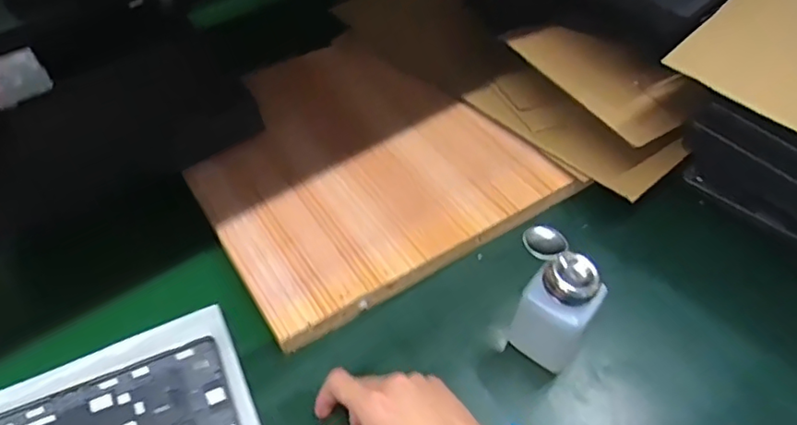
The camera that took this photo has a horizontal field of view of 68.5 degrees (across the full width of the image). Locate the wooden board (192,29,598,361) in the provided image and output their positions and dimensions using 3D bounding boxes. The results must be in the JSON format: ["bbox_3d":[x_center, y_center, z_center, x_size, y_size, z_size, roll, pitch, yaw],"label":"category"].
[{"bbox_3d":[-0.050,-0.065,0.629,0.325,0.021,0.334,-26,52,-21],"label":"wooden board"}]

